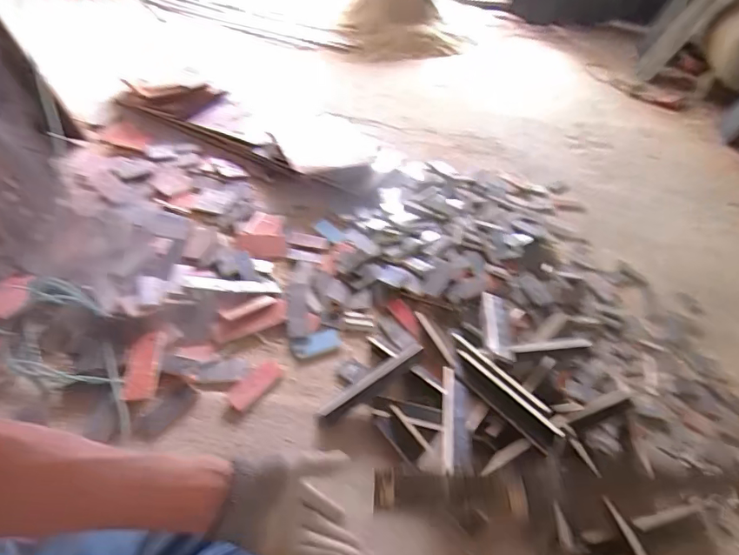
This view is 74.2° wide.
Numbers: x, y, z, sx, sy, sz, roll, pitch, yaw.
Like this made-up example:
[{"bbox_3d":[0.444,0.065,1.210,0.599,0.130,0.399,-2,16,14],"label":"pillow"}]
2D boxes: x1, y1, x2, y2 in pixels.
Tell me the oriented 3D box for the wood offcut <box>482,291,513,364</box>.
[{"bbox_3d":[0.438,0.164,1.678,0.097,0.061,0.392,12,28,4],"label":"wood offcut"}]

